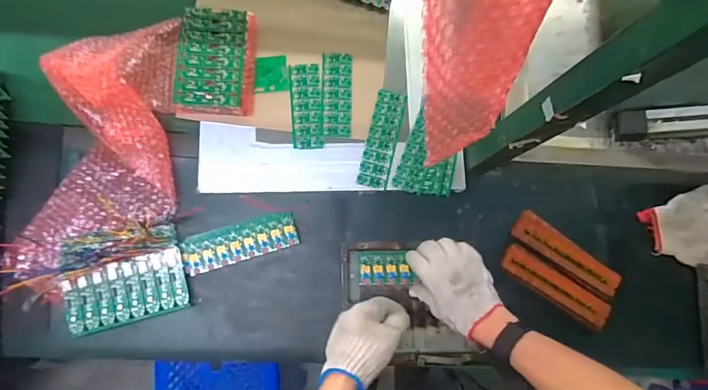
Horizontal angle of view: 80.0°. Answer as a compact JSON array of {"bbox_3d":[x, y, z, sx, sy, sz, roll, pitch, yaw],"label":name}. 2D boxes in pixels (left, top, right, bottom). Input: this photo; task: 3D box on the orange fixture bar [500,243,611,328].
[{"bbox_3d":[0.323,0.150,0.676,0.194,0.021,0.048,32,79,2],"label":"orange fixture bar"}]

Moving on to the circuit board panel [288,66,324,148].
[{"bbox_3d":[-0.076,-0.142,0.675,0.049,0.006,0.138,-4,80,-5],"label":"circuit board panel"}]

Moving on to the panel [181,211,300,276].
[{"bbox_3d":[-0.171,0.071,0.638,0.168,0.009,0.056,-17,81,-7],"label":"panel"}]

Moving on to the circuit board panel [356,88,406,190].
[{"bbox_3d":[0.045,-0.089,0.674,0.049,0.008,0.156,13,79,-2],"label":"circuit board panel"}]

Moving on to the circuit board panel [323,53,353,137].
[{"bbox_3d":[-0.027,-0.163,0.680,0.047,0.004,0.139,1,79,-4],"label":"circuit board panel"}]

